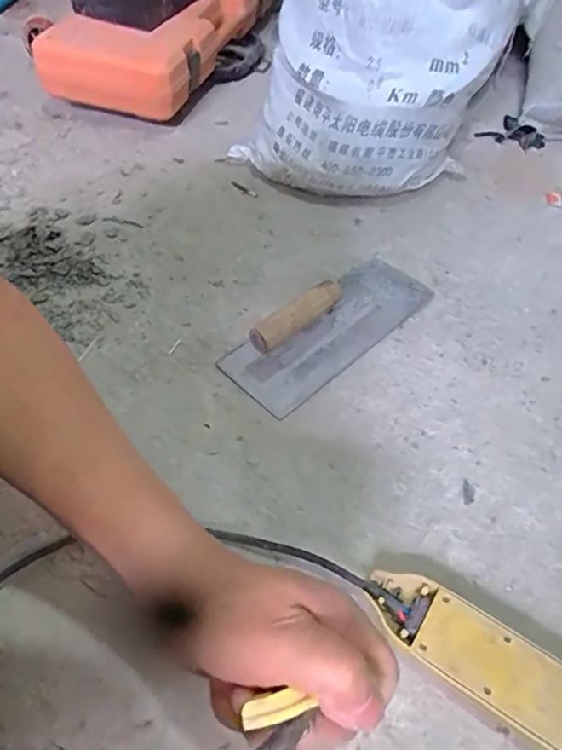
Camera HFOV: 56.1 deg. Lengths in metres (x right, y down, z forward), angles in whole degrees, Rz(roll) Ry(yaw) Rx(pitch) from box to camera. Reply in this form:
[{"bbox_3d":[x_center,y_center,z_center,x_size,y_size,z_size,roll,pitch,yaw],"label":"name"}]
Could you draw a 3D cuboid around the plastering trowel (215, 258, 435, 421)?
[{"bbox_3d":[0.065,-0.082,0.623,0.287,0.077,0.111,-36,60,-27],"label":"plastering trowel"}]

